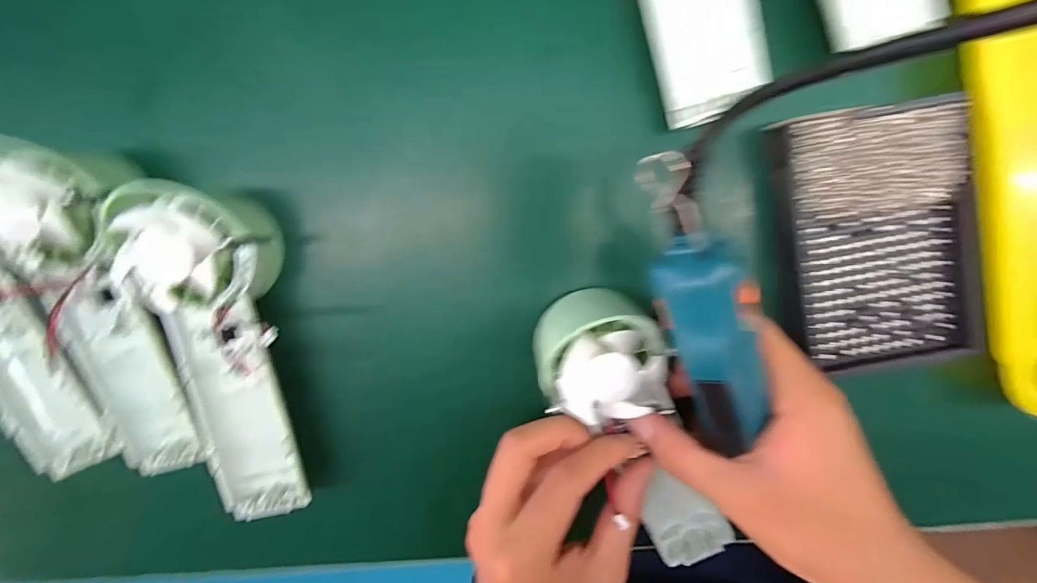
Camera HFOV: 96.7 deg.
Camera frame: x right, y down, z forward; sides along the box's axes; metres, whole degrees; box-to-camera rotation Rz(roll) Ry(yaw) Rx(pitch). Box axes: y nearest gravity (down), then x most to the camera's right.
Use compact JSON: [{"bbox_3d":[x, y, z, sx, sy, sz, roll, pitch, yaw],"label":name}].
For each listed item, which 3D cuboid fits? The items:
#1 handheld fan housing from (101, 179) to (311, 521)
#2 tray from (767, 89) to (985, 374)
[{"bbox_3d":[-0.155,0.035,0.241,0.066,0.043,0.177,-5,99,0],"label":"handheld fan housing"},{"bbox_3d":[0.188,-0.026,0.242,0.102,0.013,0.136,-10,98,1],"label":"tray"}]

